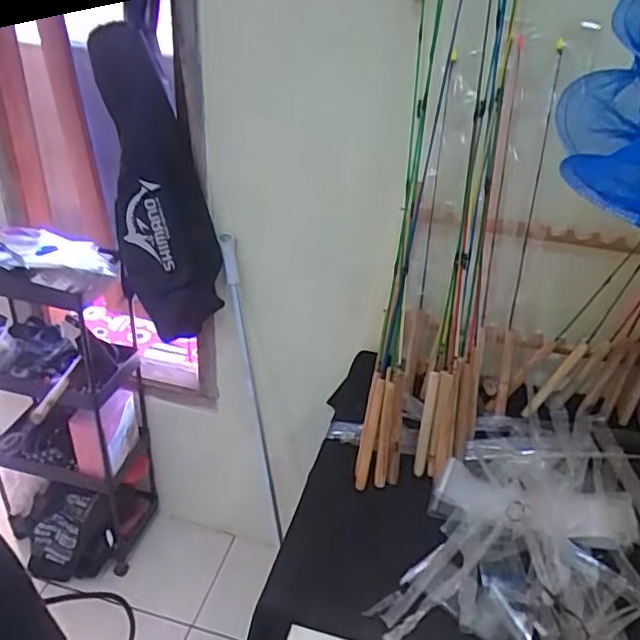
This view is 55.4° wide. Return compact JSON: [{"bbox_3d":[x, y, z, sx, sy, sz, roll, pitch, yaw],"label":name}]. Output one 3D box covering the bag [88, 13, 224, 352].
[{"bbox_3d":[-0.307,-0.244,1.149,0.167,0.559,0.105,-17,16,-29],"label":"bag"}]

